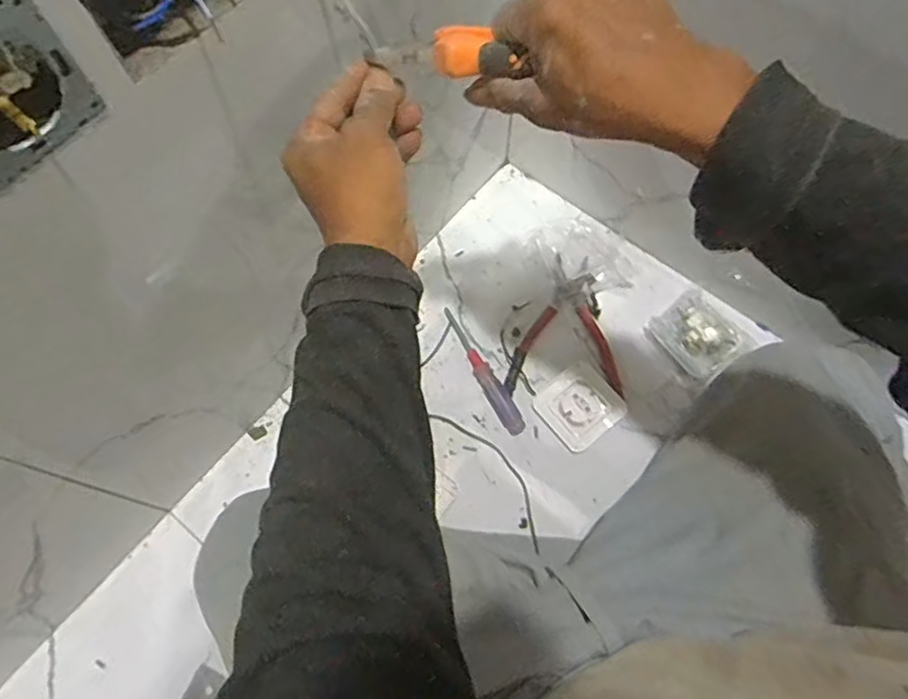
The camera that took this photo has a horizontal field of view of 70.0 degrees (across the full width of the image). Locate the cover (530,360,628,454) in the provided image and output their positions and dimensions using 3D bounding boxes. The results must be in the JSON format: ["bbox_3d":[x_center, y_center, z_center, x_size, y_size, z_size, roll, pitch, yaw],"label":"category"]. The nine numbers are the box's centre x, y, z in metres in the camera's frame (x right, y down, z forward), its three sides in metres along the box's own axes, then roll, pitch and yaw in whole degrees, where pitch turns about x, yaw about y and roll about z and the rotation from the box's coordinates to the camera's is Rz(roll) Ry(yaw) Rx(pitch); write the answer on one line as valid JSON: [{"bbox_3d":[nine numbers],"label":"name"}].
[{"bbox_3d":[0.141,0.060,0.719,0.085,0.018,0.080,-35,72,-12],"label":"cover"}]

